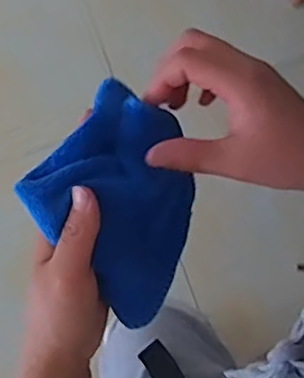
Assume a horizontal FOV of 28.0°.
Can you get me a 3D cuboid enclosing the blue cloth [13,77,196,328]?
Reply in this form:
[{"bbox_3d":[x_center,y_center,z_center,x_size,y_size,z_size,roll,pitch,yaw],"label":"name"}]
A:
[{"bbox_3d":[-0.012,0.010,0.373,0.099,0.130,0.027,-48,37,-19],"label":"blue cloth"}]

